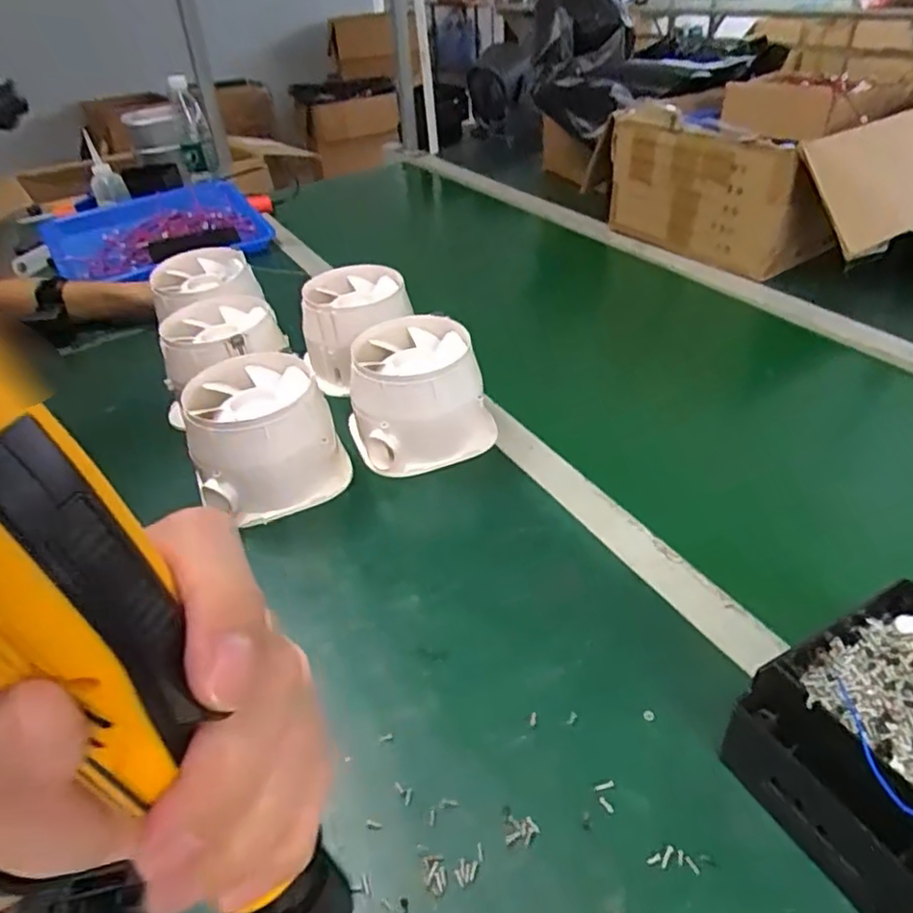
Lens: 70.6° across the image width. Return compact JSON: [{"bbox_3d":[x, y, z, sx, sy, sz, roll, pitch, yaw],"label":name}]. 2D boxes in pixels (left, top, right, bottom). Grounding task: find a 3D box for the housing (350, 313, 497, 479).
[{"bbox_3d":[-0.041,-0.061,0.631,0.125,0.105,0.128,-16,39,-13],"label":"housing"}]

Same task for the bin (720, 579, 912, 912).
[{"bbox_3d":[0.239,0.155,0.344,0.146,0.077,0.117,-23,41,-21],"label":"bin"}]

